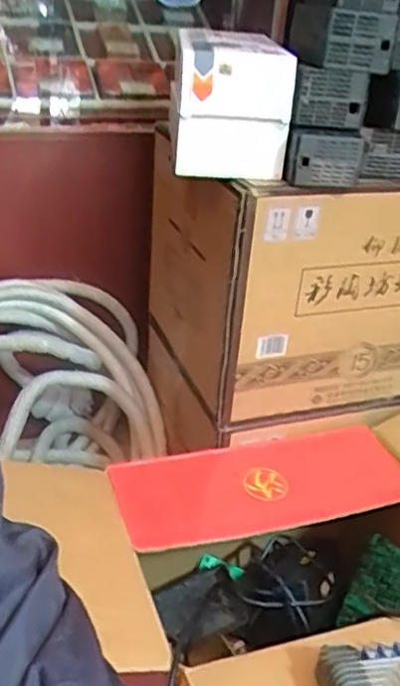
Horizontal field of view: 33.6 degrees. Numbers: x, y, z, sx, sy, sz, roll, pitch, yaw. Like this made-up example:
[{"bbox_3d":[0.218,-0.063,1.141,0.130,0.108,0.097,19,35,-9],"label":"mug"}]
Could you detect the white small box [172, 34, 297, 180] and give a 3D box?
[{"bbox_3d":[0.030,-0.269,0.741,0.121,0.129,0.146,2,31,-4],"label":"white small box"}]

